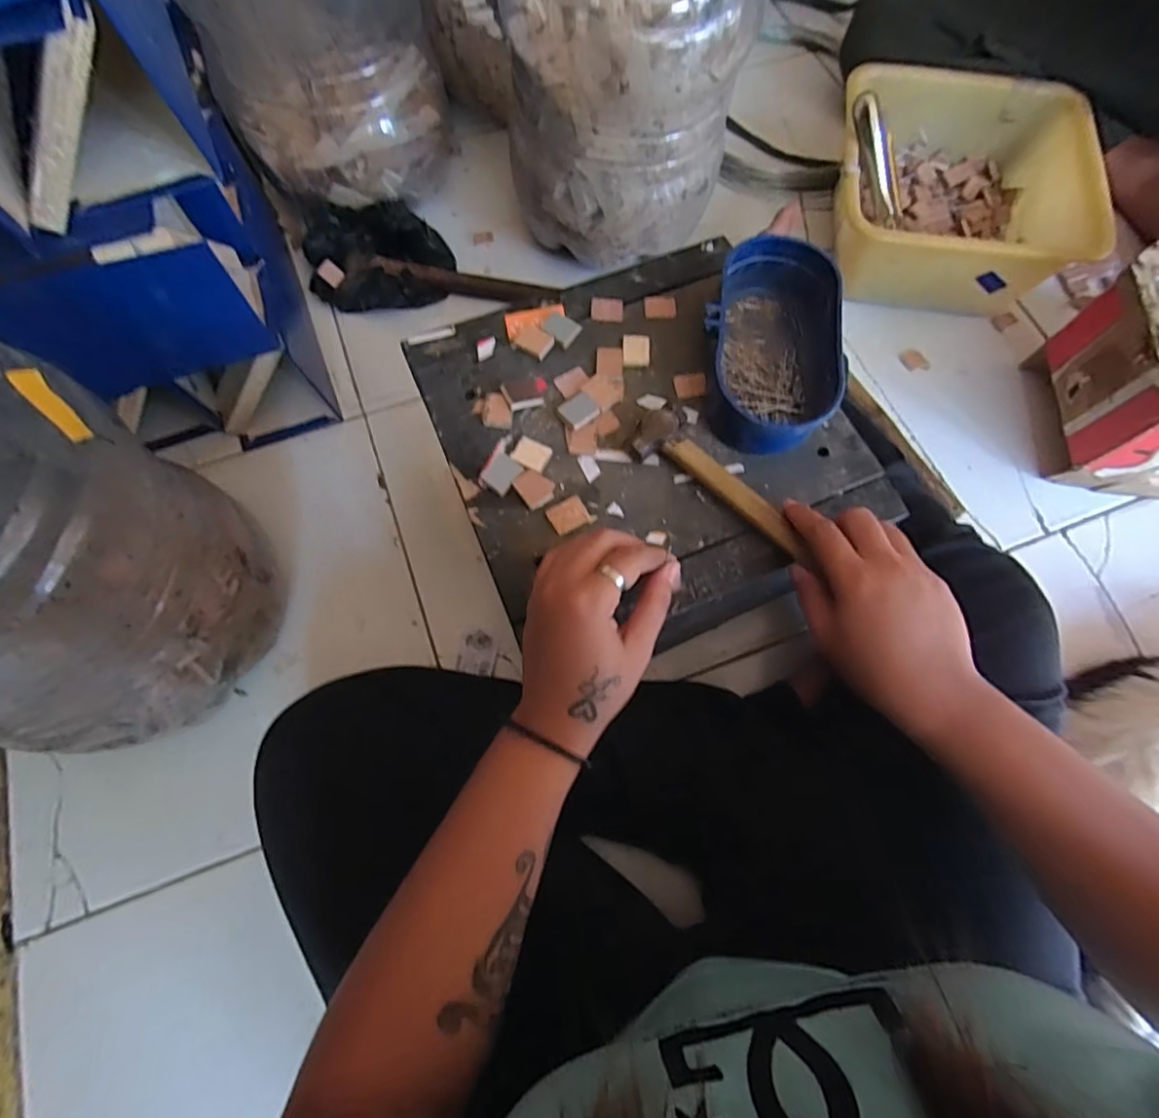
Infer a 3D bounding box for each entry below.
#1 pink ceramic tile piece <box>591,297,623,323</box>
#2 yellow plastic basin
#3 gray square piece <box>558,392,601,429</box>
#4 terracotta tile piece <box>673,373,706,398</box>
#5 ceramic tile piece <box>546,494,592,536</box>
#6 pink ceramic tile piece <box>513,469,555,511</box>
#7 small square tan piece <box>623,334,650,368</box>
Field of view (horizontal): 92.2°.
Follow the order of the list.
[{"bbox_3d":[0.022,-0.194,0.433,0.024,0.004,0.020,1,71,0],"label":"pink ceramic tile piece"},{"bbox_3d":[0.421,-0.426,0.655,0.264,0.122,0.256,7,72,2],"label":"yellow plastic basin"},{"bbox_3d":[0.000,-0.106,0.400,0.025,0.006,0.022,-38,76,-12],"label":"gray square piece"},{"bbox_3d":[0.081,-0.128,0.410,0.022,0.004,0.020,-2,71,-1],"label":"terracotta tile piece"},{"bbox_3d":[-0.007,-0.029,0.375,0.025,0.004,0.022,-26,74,-9],"label":"ceramic tile piece"},{"bbox_3d":[-0.030,-0.049,0.379,0.023,0.004,0.026,-33,75,-11],"label":"pink ceramic tile piece"},{"bbox_3d":[0.043,-0.156,0.421,0.020,0.005,0.029,0,71,0],"label":"small square tan piece"}]

